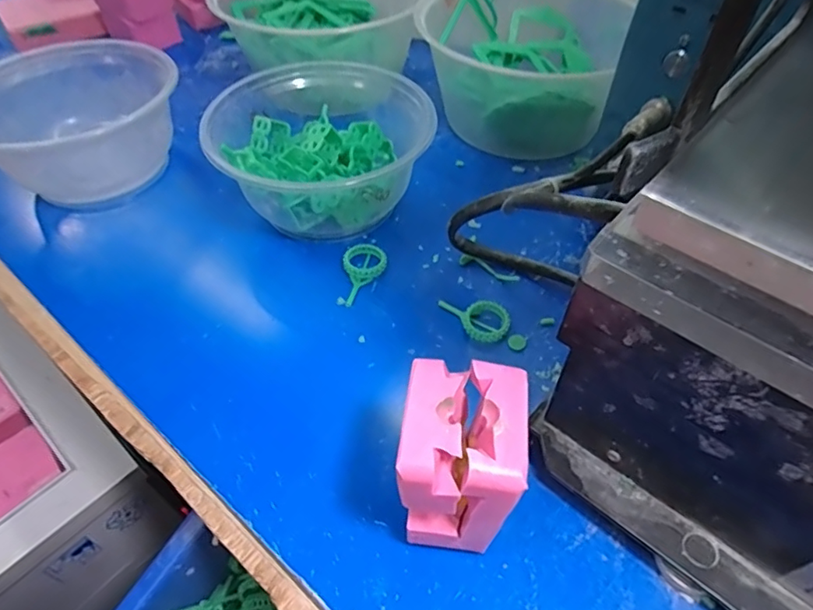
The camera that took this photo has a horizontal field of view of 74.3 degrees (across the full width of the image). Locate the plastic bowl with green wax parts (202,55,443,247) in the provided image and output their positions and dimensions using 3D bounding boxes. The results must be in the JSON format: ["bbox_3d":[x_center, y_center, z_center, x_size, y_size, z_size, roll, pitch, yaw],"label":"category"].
[{"bbox_3d":[-0.053,-0.096,0.341,0.125,0.061,0.126,0,50,0],"label":"plastic bowl with green wax parts"}]

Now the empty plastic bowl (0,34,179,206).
[{"bbox_3d":[-0.216,-0.119,0.358,0.127,0.056,0.117,0,50,0],"label":"empty plastic bowl"}]

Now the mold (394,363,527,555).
[{"bbox_3d":[0.019,0.061,0.200,0.039,0.073,0.046,6,51,5],"label":"mold"}]

